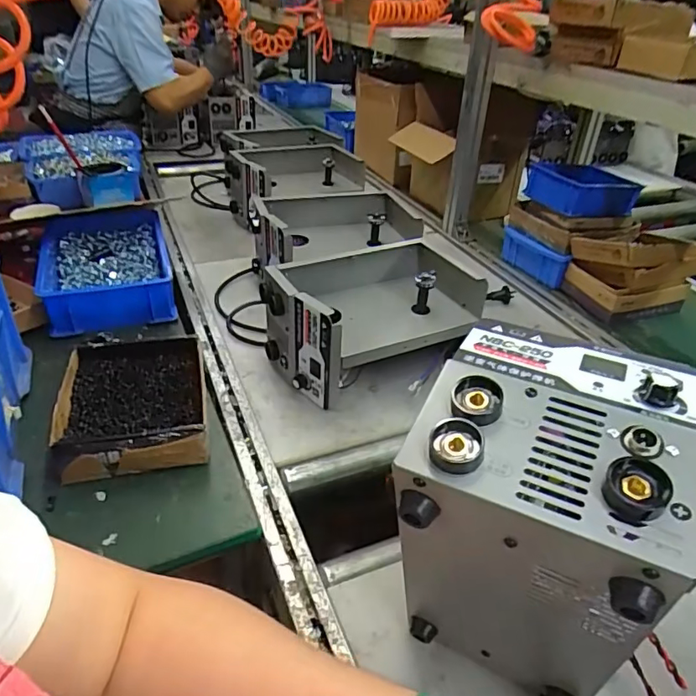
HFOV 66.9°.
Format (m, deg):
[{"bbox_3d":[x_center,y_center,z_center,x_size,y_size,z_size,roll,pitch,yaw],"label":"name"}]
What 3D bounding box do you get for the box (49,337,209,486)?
[{"bbox_3d":[-0.277,0.075,0.689,0.168,0.071,0.220,-7,36,-14],"label":"box"}]

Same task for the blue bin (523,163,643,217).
[{"bbox_3d":[0.482,-0.323,1.066,0.189,0.074,0.145,-15,39,-24],"label":"blue bin"}]

